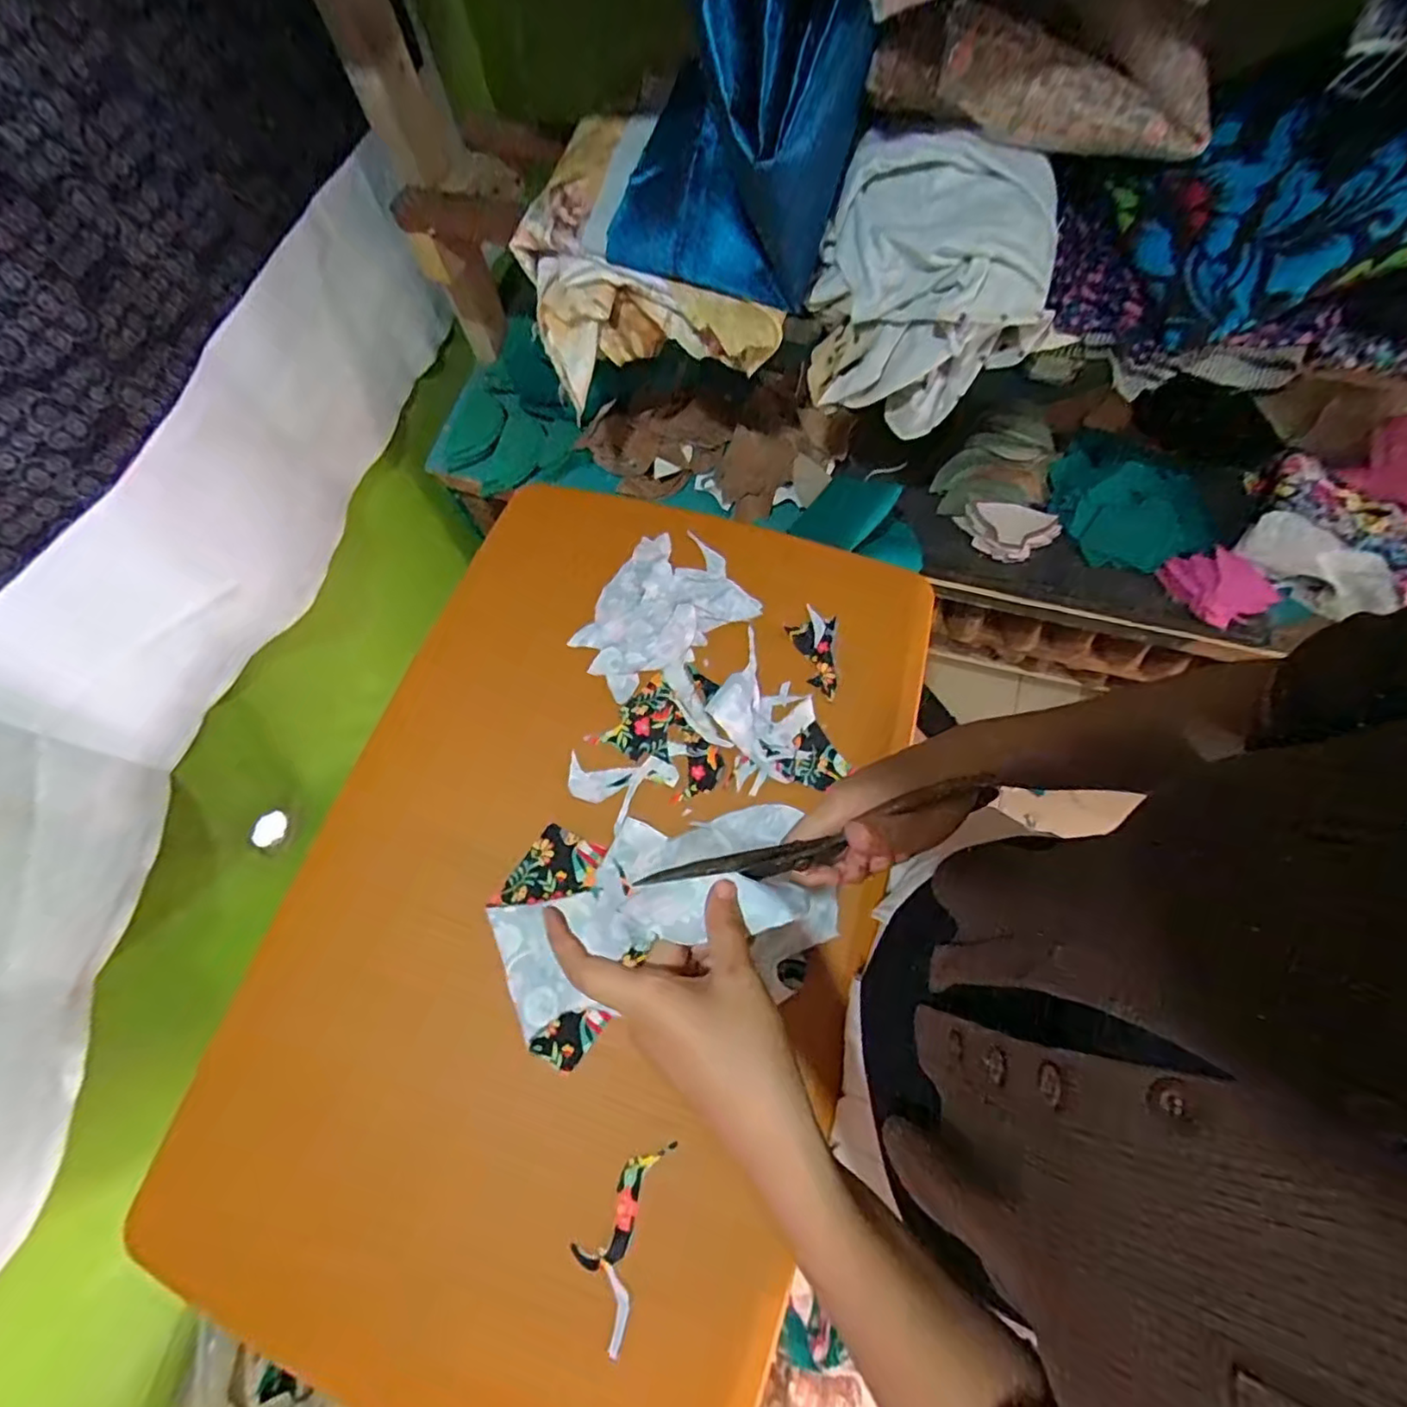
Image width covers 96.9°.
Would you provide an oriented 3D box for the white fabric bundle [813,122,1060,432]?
[{"bbox_3d":[0.191,-0.350,0.531,0.179,0.167,0.115,14,70,7],"label":"white fabric bundle"}]

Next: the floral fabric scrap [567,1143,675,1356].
[{"bbox_3d":[-0.060,0.370,0.437,0.048,0.004,0.118,16,63,8],"label":"floral fabric scrap"}]

